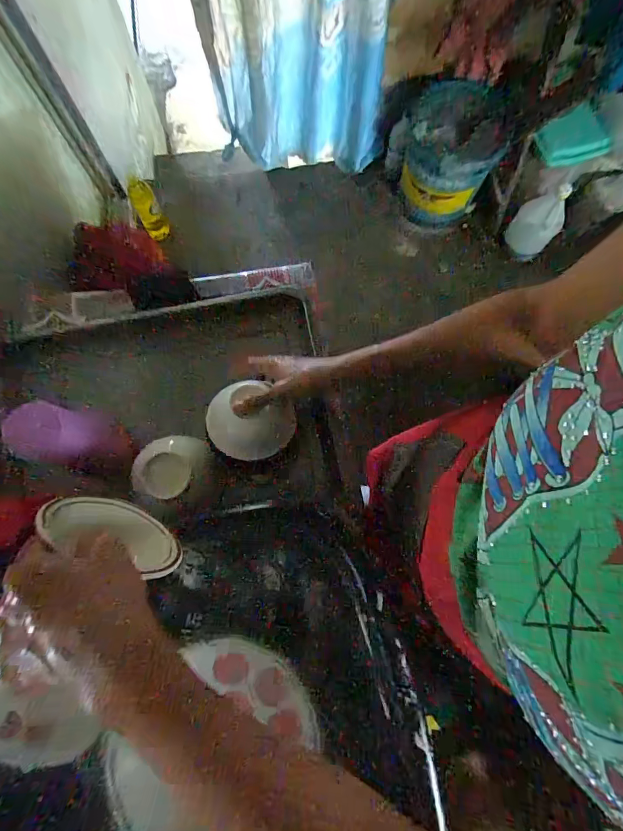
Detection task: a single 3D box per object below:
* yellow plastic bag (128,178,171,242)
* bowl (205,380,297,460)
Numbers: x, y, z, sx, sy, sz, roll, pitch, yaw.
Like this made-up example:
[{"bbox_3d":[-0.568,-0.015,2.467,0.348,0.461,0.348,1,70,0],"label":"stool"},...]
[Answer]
[{"bbox_3d":[-0.608,-0.766,1.488,0.091,0.215,0.063,-30,44,-7],"label":"yellow plastic bag"},{"bbox_3d":[-0.075,0.004,0.474,0.111,0.047,0.092,13,76,3],"label":"bowl"}]

